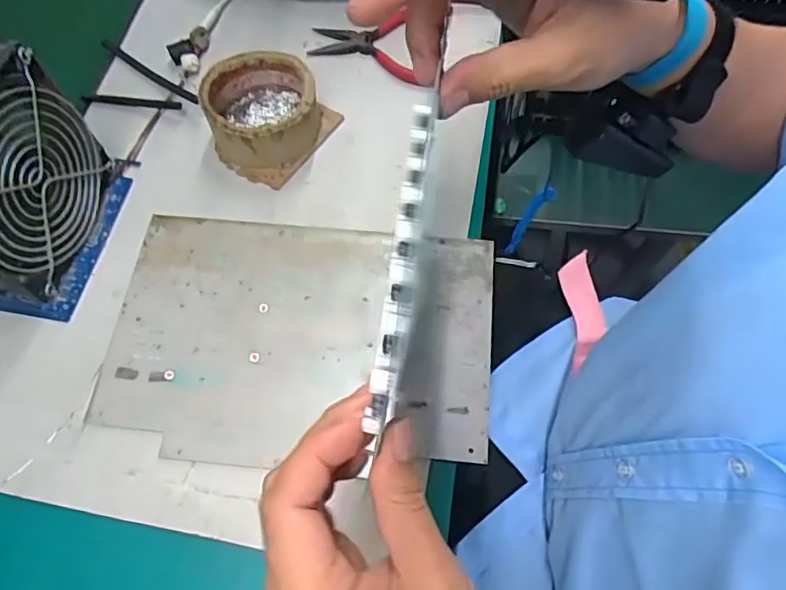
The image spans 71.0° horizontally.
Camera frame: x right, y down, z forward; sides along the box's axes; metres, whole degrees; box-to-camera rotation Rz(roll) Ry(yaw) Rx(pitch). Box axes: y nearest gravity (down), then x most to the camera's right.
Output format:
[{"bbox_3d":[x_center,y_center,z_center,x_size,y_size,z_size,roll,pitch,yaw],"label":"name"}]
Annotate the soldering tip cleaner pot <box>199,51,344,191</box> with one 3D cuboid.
[{"bbox_3d":[-0.101,-0.141,0.425,0.088,0.042,0.089,30,69,13],"label":"soldering tip cleaner pot"}]

